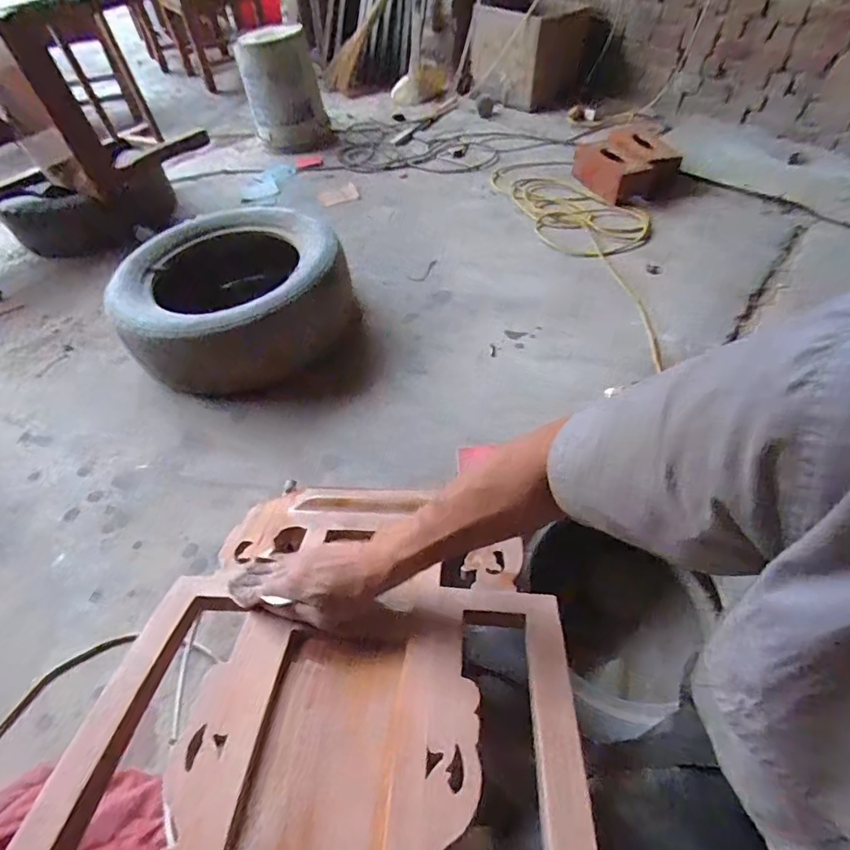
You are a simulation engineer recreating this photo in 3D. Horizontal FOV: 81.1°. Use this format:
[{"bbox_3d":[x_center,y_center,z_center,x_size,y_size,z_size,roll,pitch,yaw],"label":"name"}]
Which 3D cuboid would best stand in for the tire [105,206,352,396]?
[{"bbox_3d":[-0.424,-0.300,1.157,0.476,0.182,0.483,-2,50,2],"label":"tire"}]

